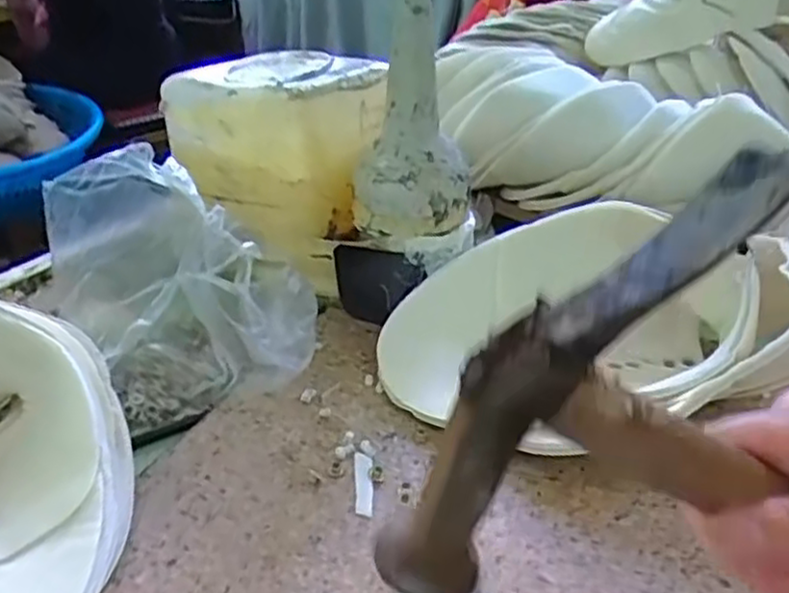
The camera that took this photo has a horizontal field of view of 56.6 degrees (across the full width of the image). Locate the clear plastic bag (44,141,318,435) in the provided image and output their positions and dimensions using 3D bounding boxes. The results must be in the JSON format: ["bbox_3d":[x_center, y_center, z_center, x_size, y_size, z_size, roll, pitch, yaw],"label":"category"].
[{"bbox_3d":[-0.157,-0.018,0.520,0.156,0.134,0.209,-16,36,-27],"label":"clear plastic bag"}]

